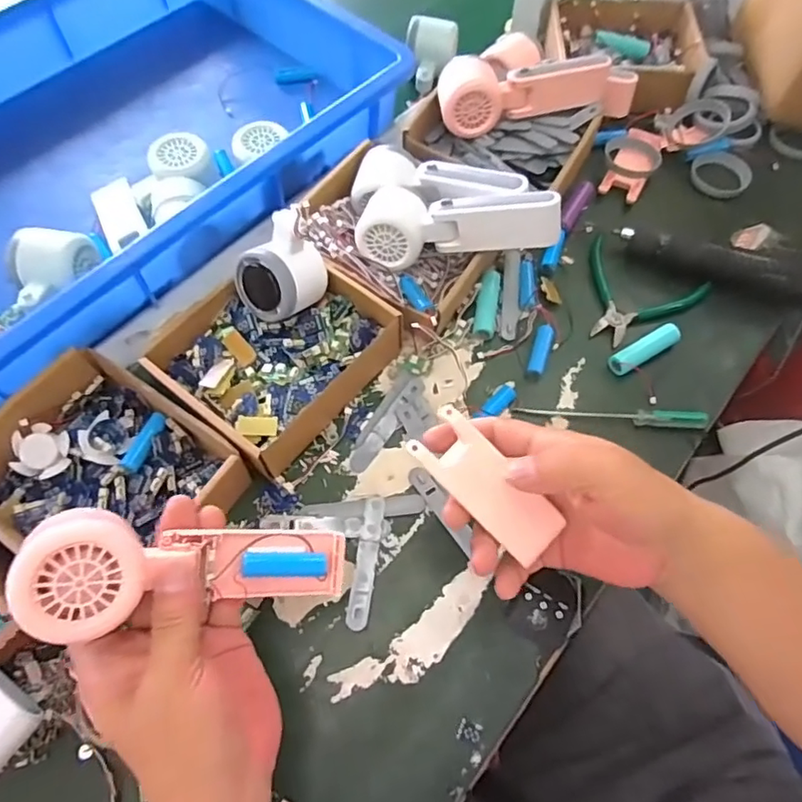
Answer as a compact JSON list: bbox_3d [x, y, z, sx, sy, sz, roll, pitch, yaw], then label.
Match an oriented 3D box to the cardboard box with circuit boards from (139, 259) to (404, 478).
[{"bbox_3d":[-0.103,-0.040,0.461,0.145,0.045,0.166,37,68,17],"label":"cardboard box with circuit boards"}]

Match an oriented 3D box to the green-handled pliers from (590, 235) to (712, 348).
[{"bbox_3d":[0.217,-0.096,0.520,0.113,0.010,0.111,28,66,13],"label":"green-handled pliers"}]

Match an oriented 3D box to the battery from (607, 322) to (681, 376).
[{"bbox_3d":[0.212,-0.045,0.481,0.066,0.019,0.019,-30,67,-15],"label":"battery"}]

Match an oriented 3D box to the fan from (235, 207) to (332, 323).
[{"bbox_3d":[-0.098,-0.112,0.451,0.059,0.087,0.053,16,34,25],"label":"fan"}]

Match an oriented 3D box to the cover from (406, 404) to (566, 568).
[{"bbox_3d":[0.051,0.051,0.336,0.100,0.012,0.035,46,70,-5],"label":"cover"}]

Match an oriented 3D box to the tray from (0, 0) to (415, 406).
[{"bbox_3d":[-0.313,-0.263,0.571,0.388,0.109,0.564,37,68,17],"label":"tray"}]

